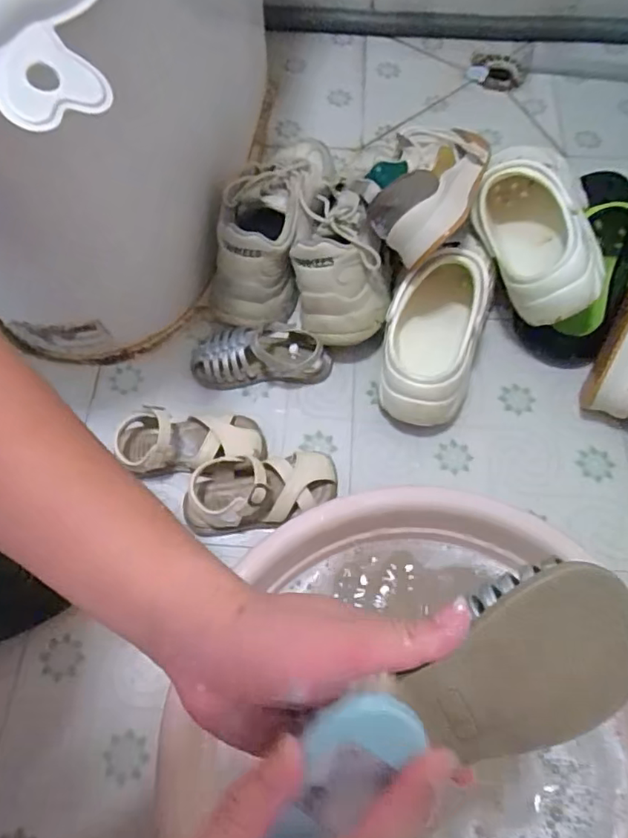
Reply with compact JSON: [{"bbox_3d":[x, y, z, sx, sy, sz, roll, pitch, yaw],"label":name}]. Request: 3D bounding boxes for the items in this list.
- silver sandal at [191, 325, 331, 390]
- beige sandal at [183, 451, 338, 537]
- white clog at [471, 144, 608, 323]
[{"bbox_3d":[-0.061,-0.077,0.652,0.154,0.062,0.063,-2,63,-1],"label":"silver sandal"},{"bbox_3d":[-0.054,0.074,0.574,0.152,0.062,0.075,-11,63,-5],"label":"beige sandal"},{"bbox_3d":[0.247,-0.197,0.607,0.104,0.088,0.173,-19,64,-9],"label":"white clog"}]

